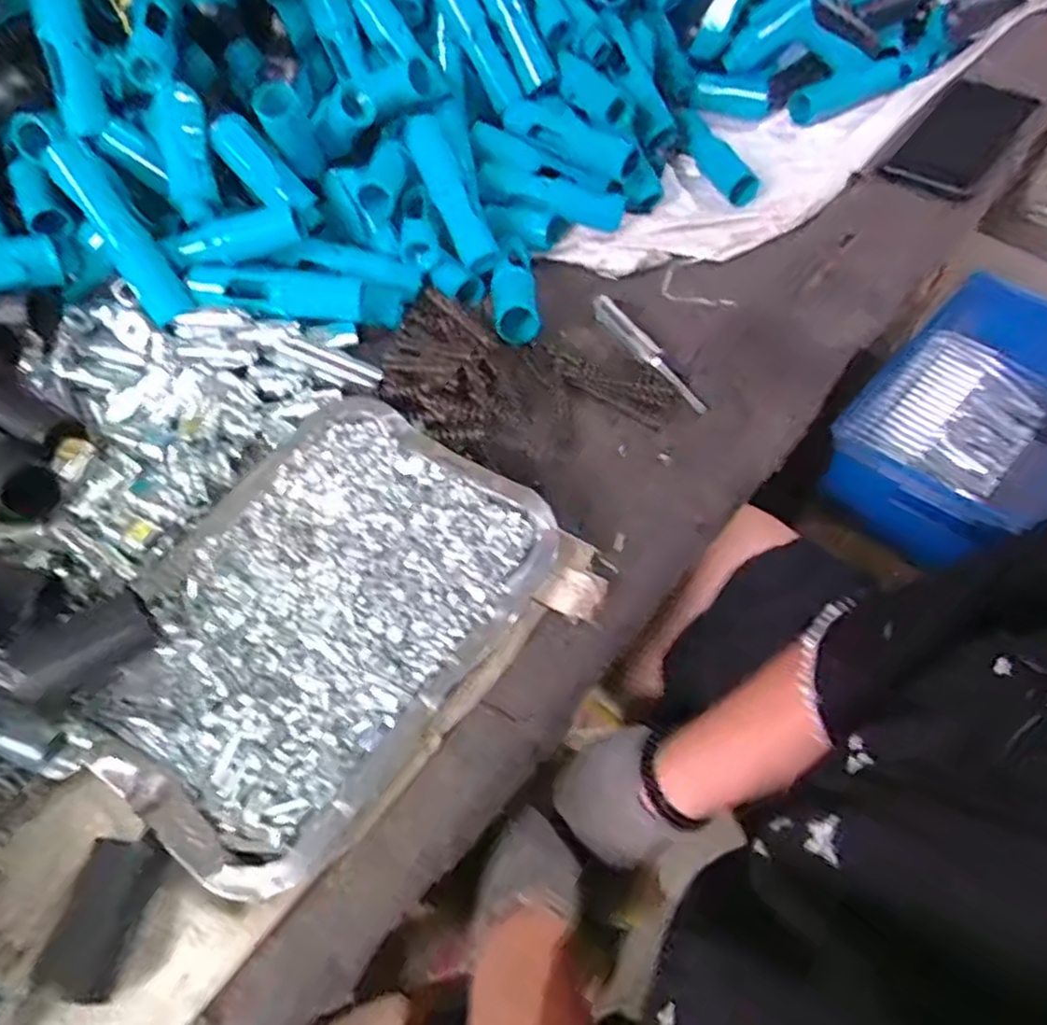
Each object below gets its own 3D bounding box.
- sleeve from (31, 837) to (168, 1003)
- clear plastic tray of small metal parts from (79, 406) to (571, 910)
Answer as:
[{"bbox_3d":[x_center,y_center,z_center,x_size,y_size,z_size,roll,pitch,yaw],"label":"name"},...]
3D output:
[{"bbox_3d":[-0.187,0.180,0.322,0.028,0.025,0.059,8,57,7],"label":"sleeve"},{"bbox_3d":[-0.115,0.053,0.403,0.181,0.034,0.248,31,63,21],"label":"clear plastic tray of small metal parts"}]

